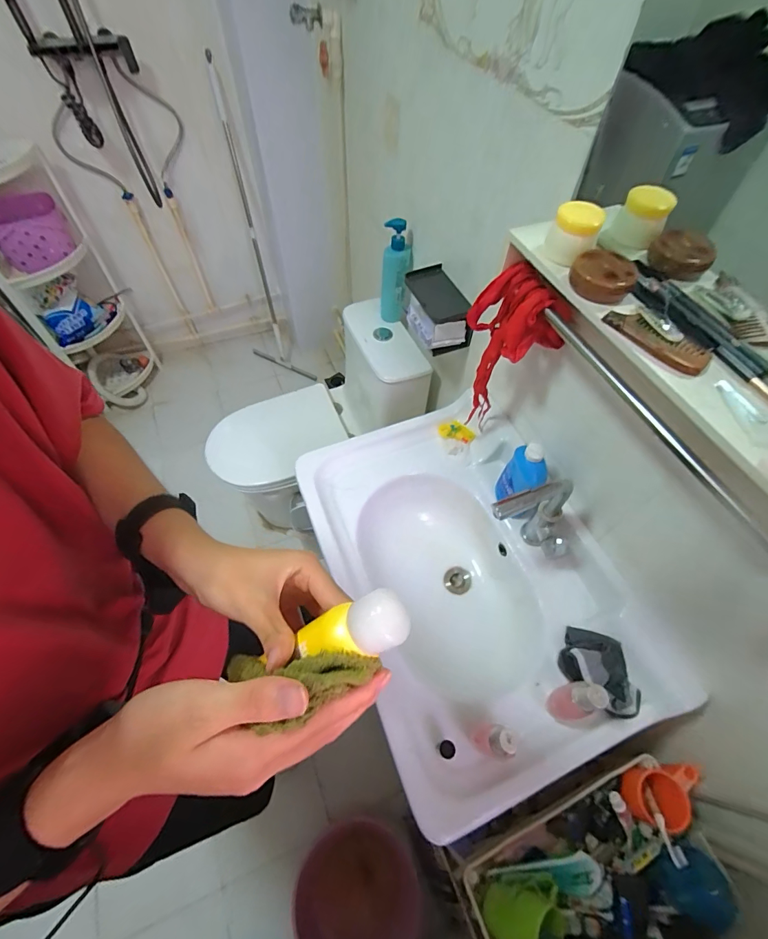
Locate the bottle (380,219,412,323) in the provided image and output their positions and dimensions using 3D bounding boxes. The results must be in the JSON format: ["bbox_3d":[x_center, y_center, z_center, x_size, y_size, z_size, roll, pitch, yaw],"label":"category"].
[{"bbox_3d":[0.031,-0.529,1.118,0.078,0.268,0.073,5,58,1],"label":"bottle"}]

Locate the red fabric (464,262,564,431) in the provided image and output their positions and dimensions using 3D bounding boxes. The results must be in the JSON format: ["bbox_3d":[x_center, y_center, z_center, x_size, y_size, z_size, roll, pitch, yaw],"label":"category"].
[{"bbox_3d":[0.209,-0.190,0.724,0.160,0.311,0.070,24,60,13],"label":"red fabric"}]

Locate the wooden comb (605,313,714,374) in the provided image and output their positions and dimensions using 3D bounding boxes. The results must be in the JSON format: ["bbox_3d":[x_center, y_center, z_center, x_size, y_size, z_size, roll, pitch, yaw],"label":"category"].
[{"bbox_3d":[0.309,-0.148,0.457,0.057,0.009,0.115,-35,65,-22],"label":"wooden comb"}]

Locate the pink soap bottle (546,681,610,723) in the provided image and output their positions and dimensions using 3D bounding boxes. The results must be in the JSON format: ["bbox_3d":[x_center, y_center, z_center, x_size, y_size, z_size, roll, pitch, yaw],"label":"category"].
[{"bbox_3d":[0.297,0.349,0.606,0.050,0.140,0.049,1,58,-1],"label":"pink soap bottle"}]

